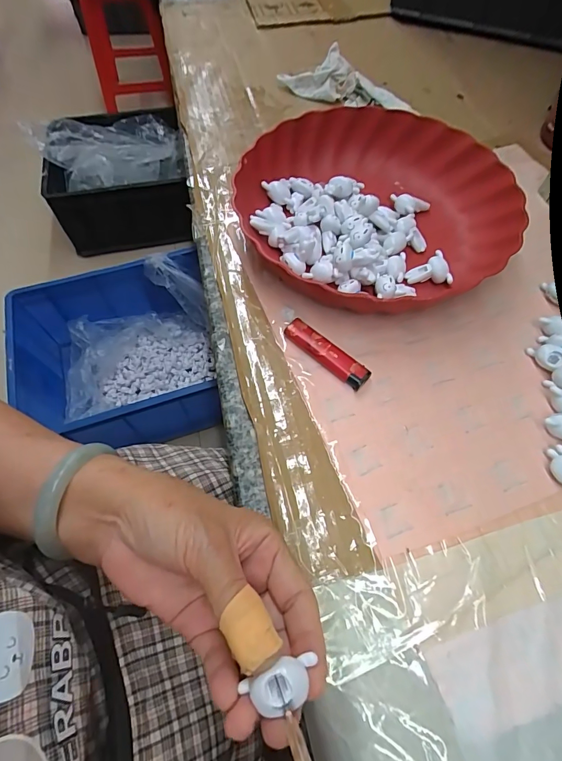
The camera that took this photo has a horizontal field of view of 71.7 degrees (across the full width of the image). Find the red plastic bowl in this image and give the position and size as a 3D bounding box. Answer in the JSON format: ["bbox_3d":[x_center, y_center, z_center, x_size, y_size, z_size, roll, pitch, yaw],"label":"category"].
[{"bbox_3d":[0.083,-0.164,0.361,0.233,0.048,0.226,1,61,-1],"label":"red plastic bowl"}]

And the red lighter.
[{"bbox_3d":[0.035,-0.021,0.306,0.075,0.011,0.018,39,67,18],"label":"red lighter"}]

